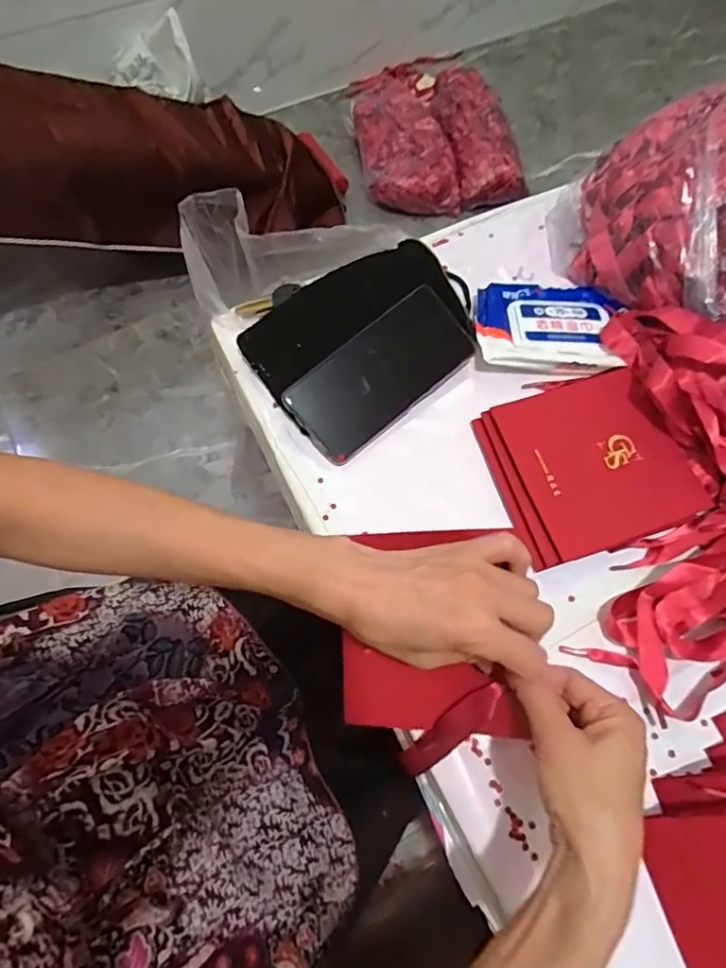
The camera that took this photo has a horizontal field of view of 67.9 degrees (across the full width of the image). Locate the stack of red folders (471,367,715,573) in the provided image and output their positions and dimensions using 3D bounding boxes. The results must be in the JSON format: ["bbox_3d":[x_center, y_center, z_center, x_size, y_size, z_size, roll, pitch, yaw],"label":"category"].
[{"bbox_3d":[0.187,-0.016,0.451,0.152,0.026,0.139,-19,70,-10],"label":"stack of red folders"}]

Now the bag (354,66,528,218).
[{"bbox_3d":[0.206,-1.064,1.590,0.429,0.160,0.572,-11,69,-7],"label":"bag"}]

